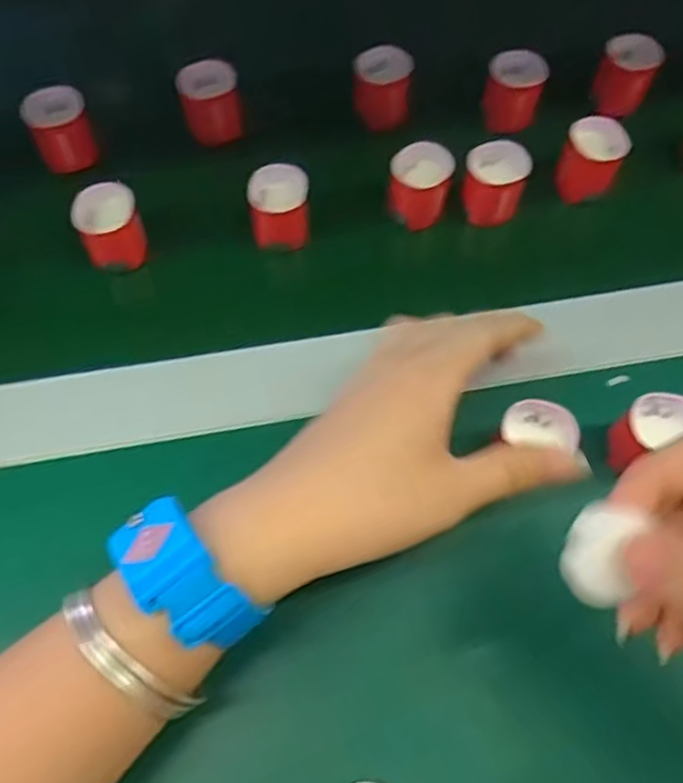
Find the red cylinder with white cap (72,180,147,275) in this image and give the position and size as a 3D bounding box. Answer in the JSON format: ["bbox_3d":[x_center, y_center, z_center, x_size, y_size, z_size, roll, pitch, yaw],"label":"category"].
[{"bbox_3d":[-0.118,-0.084,0.372,0.031,0.032,0.031,-19,69,-10],"label":"red cylinder with white cap"}]

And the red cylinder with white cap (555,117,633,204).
[{"bbox_3d":[0.136,-0.127,0.399,0.031,0.037,0.027,19,68,5],"label":"red cylinder with white cap"}]

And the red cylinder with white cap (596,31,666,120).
[{"bbox_3d":[0.166,-0.185,0.426,0.031,0.036,0.029,31,69,10],"label":"red cylinder with white cap"}]

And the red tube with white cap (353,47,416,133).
[{"bbox_3d":[0.024,-0.171,0.409,0.031,0.033,0.026,-3,67,-4],"label":"red tube with white cap"}]

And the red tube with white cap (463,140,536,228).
[{"bbox_3d":[0.082,-0.112,0.389,0.032,0.031,0.030,21,68,6],"label":"red tube with white cap"}]

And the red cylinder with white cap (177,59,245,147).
[{"bbox_3d":[-0.075,-0.165,0.414,0.032,0.030,0.036,-13,68,-8],"label":"red cylinder with white cap"}]

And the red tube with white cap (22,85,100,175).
[{"bbox_3d":[-0.153,-0.144,0.399,0.031,0.032,0.030,-24,70,-12],"label":"red tube with white cap"}]

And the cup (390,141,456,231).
[{"bbox_3d":[0.042,-0.111,0.388,0.030,0.031,0.031,1,67,-2],"label":"cup"}]

